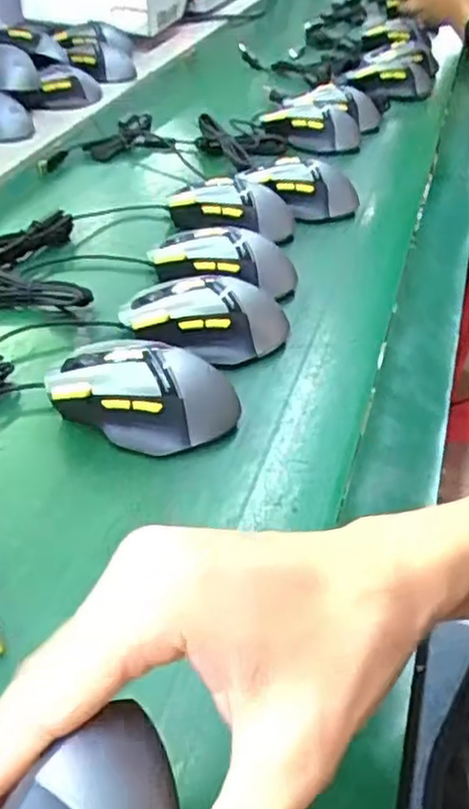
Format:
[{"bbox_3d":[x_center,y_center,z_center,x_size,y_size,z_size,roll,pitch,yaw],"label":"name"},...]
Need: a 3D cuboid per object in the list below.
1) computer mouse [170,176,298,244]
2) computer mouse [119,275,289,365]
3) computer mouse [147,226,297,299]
[{"bbox_3d":[0.000,-0.178,0.649,0.116,0.041,0.063,3,39,-11],"label":"computer mouse"},{"bbox_3d":[-0.017,-0.064,0.515,0.122,0.040,0.070,-5,41,-14],"label":"computer mouse"},{"bbox_3d":[-0.007,-0.114,0.574,0.120,0.039,0.061,1,40,-6],"label":"computer mouse"}]

